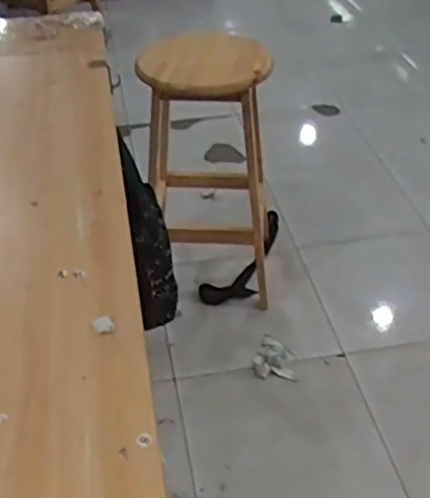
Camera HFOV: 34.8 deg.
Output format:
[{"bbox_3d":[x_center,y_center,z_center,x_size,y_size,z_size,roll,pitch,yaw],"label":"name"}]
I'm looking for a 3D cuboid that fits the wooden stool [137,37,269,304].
[{"bbox_3d":[-0.013,-0.177,1.633,0.296,0.586,0.299,-3,39,-5],"label":"wooden stool"}]

